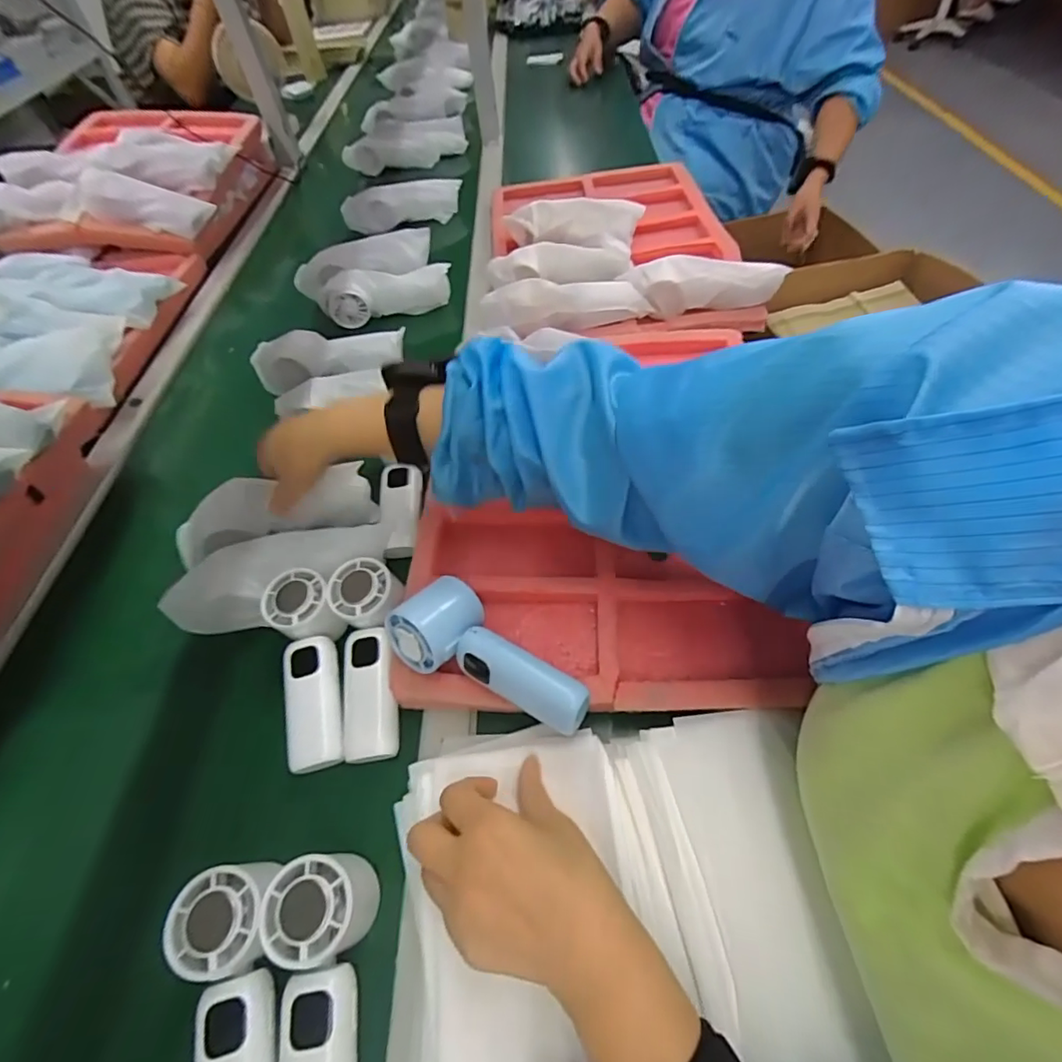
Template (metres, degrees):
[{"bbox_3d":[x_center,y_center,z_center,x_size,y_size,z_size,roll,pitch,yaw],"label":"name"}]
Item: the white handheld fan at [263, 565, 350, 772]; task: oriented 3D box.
[{"bbox_3d":[-0.178,0.109,0.434,0.050,0.039,0.155,-14,69,-7],"label":"white handheld fan"}]

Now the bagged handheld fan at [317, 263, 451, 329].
[{"bbox_3d":[-0.207,-0.337,0.758,0.183,0.057,0.042,-6,55,-1],"label":"bagged handheld fan"}]

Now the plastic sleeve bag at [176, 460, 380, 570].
[{"bbox_3d":[-0.244,-0.025,0.515,0.175,0.050,0.056,-14,55,-20],"label":"plastic sleeve bag"}]

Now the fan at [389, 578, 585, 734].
[{"bbox_3d":[-0.035,0.098,0.383,0.148,0.049,0.068,38,65,26],"label":"fan"}]

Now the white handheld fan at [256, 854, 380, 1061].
[{"bbox_3d":[-0.123,0.271,0.298,0.053,0.048,0.152,-6,55,-1],"label":"white handheld fan"}]

